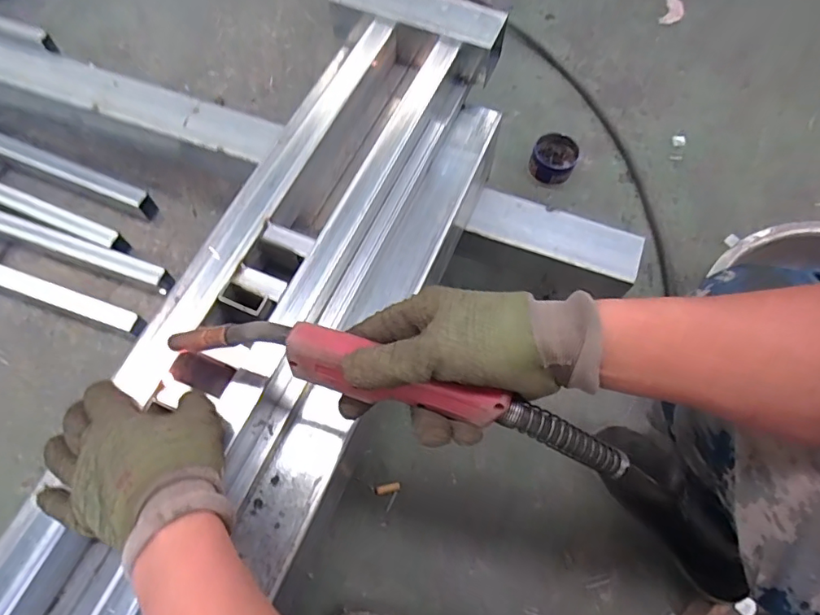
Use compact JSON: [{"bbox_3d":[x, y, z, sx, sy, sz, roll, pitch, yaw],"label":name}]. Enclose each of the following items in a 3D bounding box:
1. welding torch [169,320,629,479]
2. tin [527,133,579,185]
[{"bbox_3d":[-0.008,0.054,0.368,0.340,0.076,0.031,17,67,2],"label":"welding torch"},{"bbox_3d":[0.259,-0.267,0.952,0.080,0.042,0.093,22,67,6],"label":"tin"}]

